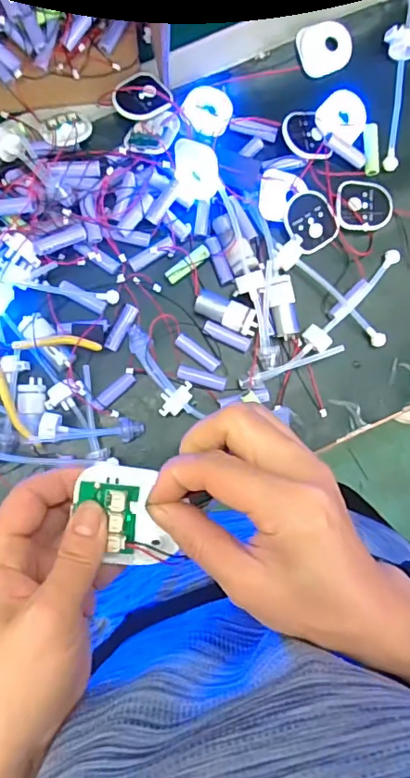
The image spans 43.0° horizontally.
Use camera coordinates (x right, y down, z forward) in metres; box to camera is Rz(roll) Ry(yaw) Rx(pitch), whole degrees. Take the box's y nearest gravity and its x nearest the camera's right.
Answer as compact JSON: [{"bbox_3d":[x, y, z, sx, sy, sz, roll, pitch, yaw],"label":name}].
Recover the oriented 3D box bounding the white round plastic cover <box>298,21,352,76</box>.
[{"bbox_3d":[0.128,-0.363,0.552,0.057,0.012,0.049,-25,89,-3],"label":"white round plastic cover"}]

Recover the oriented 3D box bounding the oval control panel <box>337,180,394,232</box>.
[{"bbox_3d":[0.165,-0.190,0.541,0.061,0.017,0.054,-13,86,-2],"label":"oval control panel"}]

